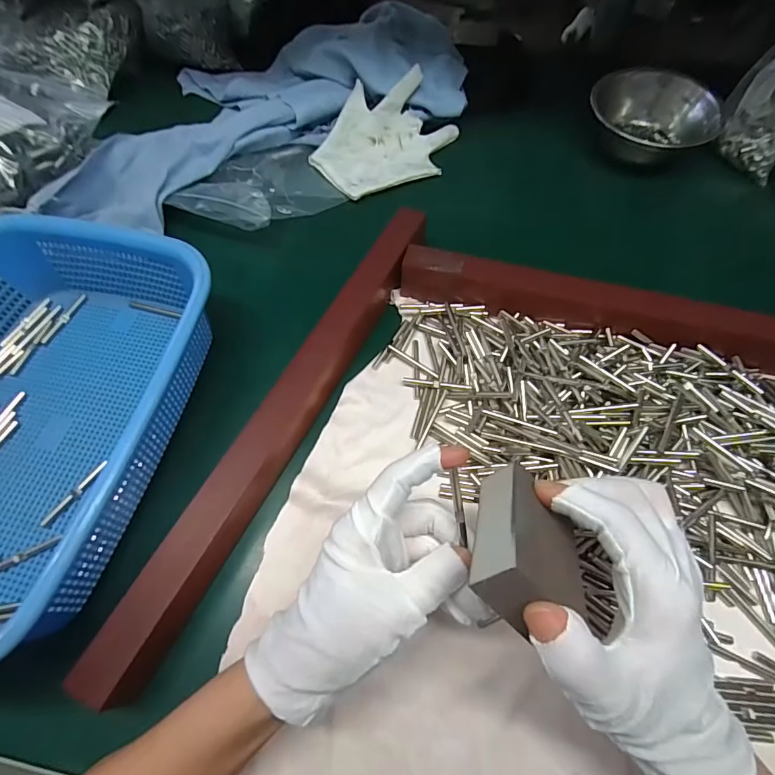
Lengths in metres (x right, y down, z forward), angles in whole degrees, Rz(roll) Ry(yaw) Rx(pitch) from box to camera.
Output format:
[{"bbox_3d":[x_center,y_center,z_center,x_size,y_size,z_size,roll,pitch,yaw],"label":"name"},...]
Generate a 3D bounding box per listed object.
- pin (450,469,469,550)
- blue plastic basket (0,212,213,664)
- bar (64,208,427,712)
[{"bbox_3d":[0.037,0.061,0.225,0.005,0.004,0.038,-10,93,-6],"label":"pin"},{"bbox_3d":[-0.246,0.017,0.297,0.207,0.078,0.280,12,64,5],"label":"blue plastic basket"},{"bbox_3d":[-0.067,0.012,0.320,0.028,0.042,0.384,25,66,11],"label":"bar"}]

